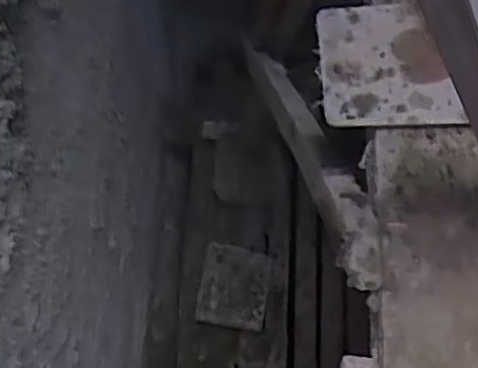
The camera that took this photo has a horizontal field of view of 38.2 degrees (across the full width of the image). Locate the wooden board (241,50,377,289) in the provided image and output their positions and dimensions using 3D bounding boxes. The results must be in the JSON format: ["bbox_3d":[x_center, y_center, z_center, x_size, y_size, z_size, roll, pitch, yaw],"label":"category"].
[{"bbox_3d":[0.079,-0.096,1.025,0.049,0.841,0.065,-7,114,-3],"label":"wooden board"}]

